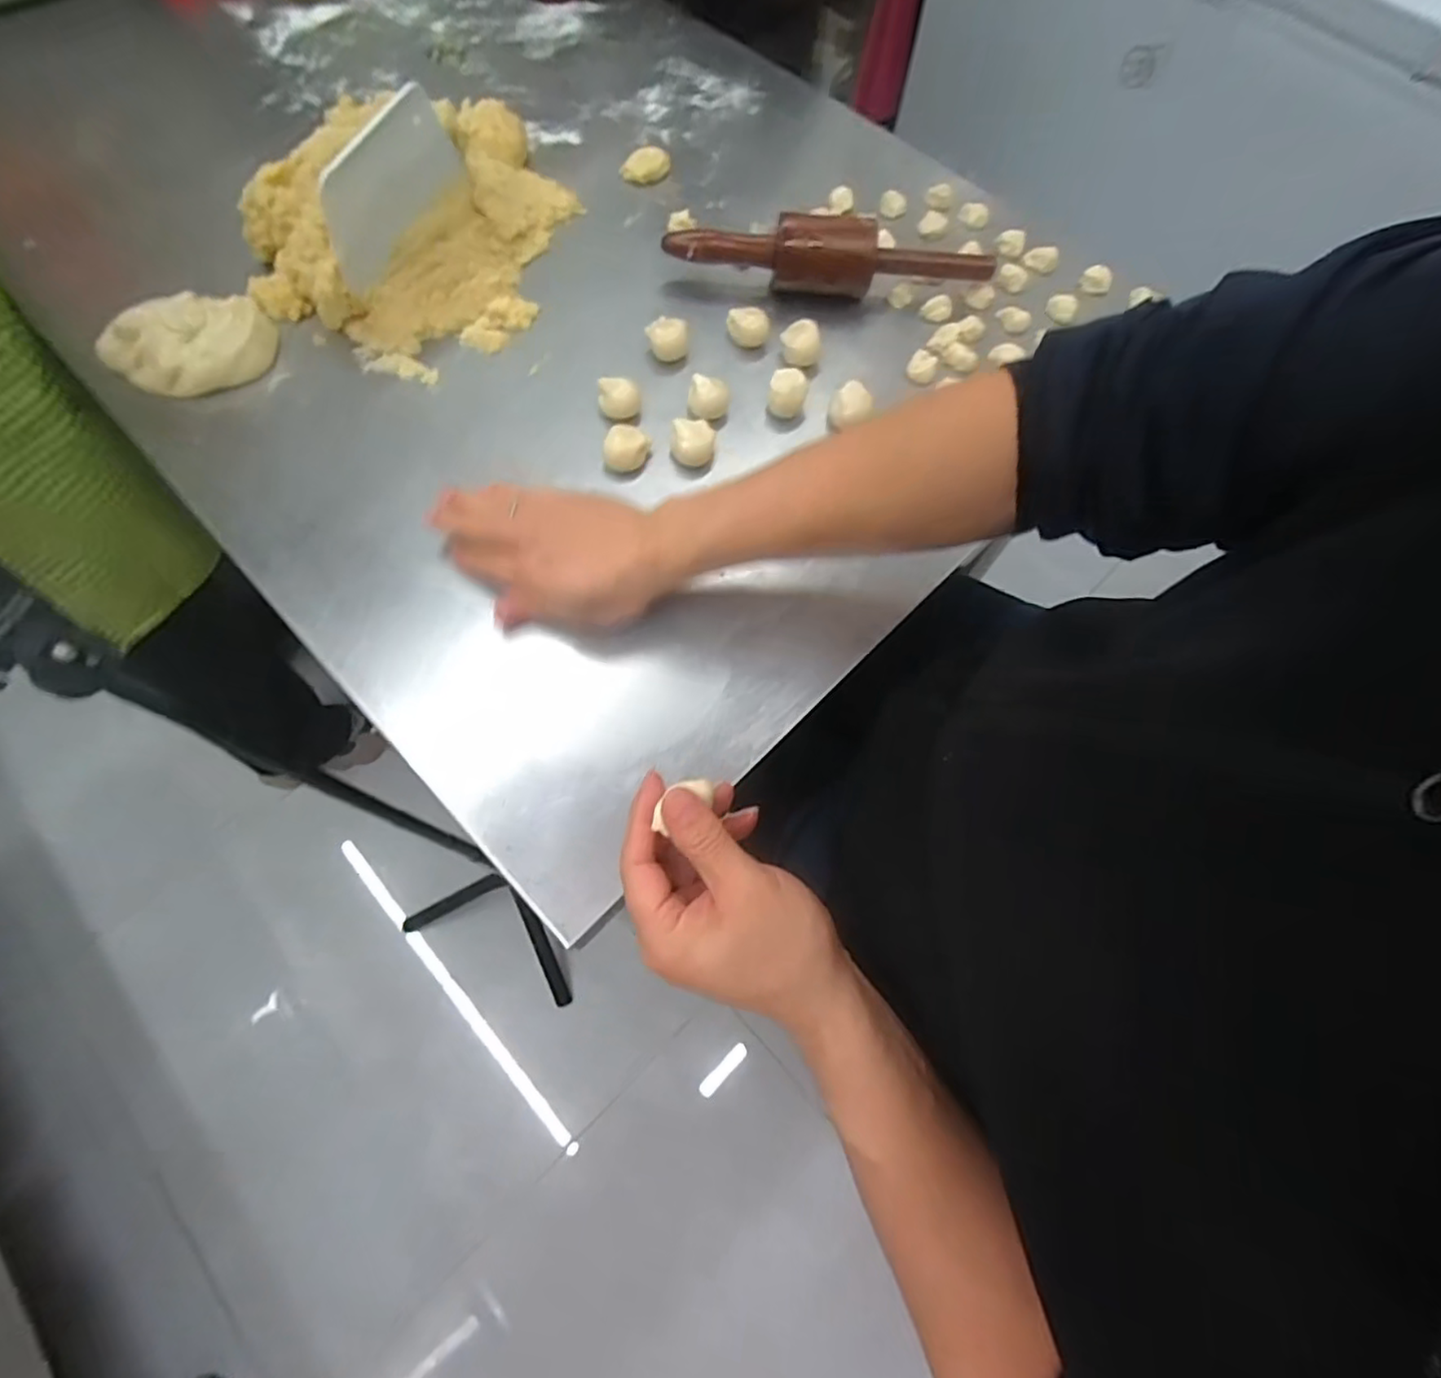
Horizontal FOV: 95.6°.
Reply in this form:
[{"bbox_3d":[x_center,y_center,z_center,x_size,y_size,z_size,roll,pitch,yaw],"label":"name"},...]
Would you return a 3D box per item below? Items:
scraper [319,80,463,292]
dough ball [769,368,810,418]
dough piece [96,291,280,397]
[{"bbox_3d":[-0.265,-0.397,0.516,0.011,0.082,0.138,42,87,6],"label":"scraper"},{"bbox_3d":[0.057,-0.250,0.555,0.031,0.032,0.029,1,68,-2],"label":"dough ball"},{"bbox_3d":[-0.446,-0.292,0.544,0.130,0.037,0.097,-25,72,-12],"label":"dough piece"}]

